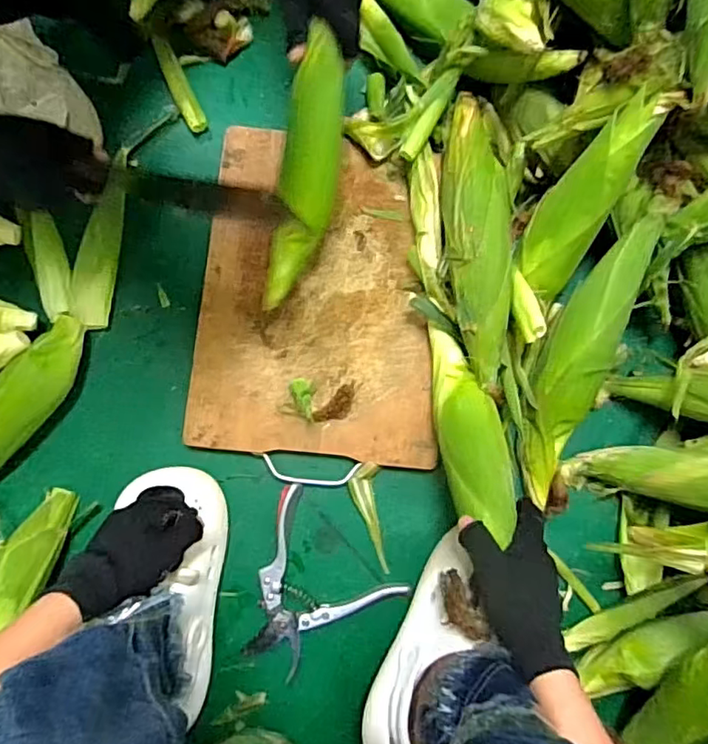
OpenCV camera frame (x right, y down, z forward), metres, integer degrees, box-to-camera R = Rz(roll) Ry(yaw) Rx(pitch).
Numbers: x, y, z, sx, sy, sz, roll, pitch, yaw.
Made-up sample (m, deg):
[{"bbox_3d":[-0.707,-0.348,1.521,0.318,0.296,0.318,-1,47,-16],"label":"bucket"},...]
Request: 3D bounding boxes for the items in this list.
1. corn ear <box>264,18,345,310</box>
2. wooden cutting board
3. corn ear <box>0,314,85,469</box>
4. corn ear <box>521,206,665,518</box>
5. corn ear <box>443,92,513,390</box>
[{"bbox_3d":[-0.046,-0.200,0.609,0.054,0.064,0.258,13,109,0],"label":"corn ear"},{"bbox_3d":[-0.036,-0.089,0.664,0.264,0.019,0.363,6,82,-1],"label":"wooden cutting board"},{"bbox_3d":[-0.365,0.051,0.619,0.061,0.064,0.244,36,83,3],"label":"corn ear"},{"bbox_3d":[0.239,-0.013,0.624,0.071,0.046,0.312,19,97,1],"label":"corn ear"},{"bbox_3d":[0.131,-0.153,0.638,0.066,0.079,0.329,-2,82,-2],"label":"corn ear"}]

